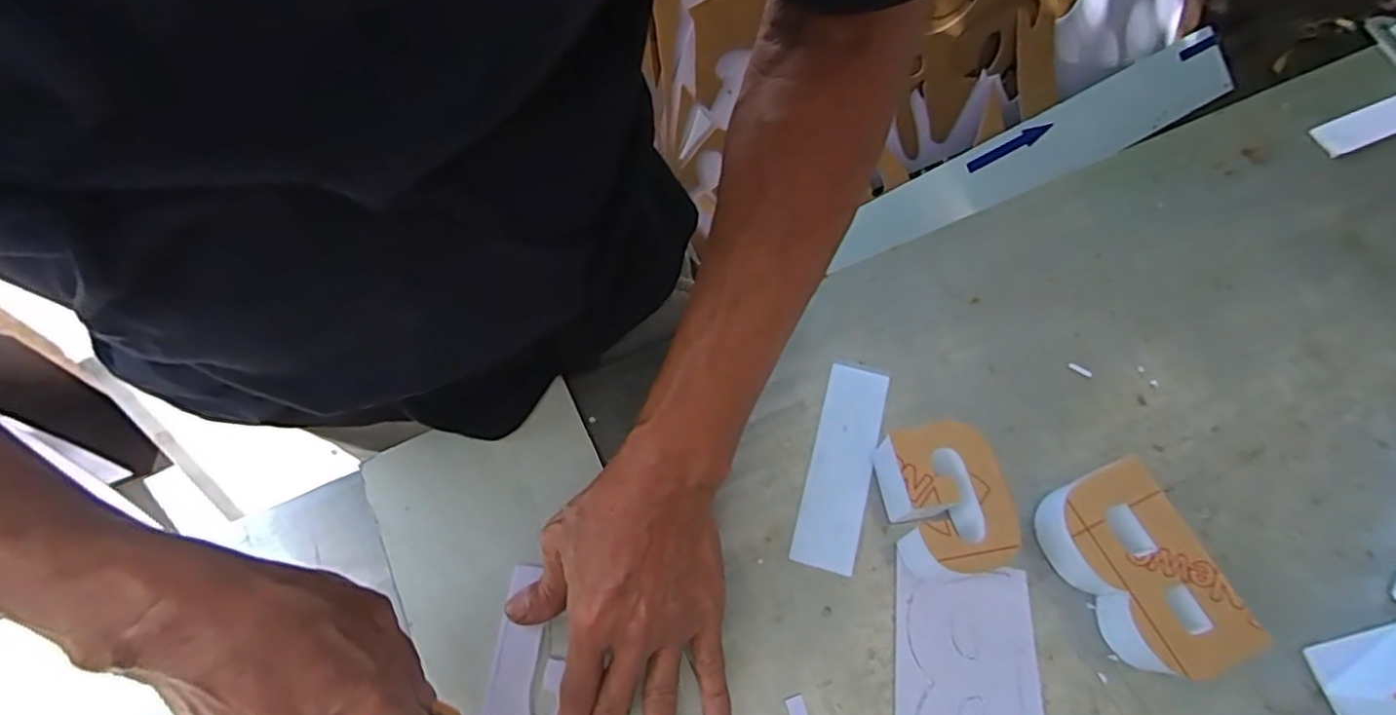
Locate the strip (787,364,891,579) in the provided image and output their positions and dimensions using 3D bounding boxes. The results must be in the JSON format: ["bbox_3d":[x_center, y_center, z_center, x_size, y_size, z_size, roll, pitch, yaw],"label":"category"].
[{"bbox_3d":[0.091,0.067,0.423,0.038,0.004,0.130,15,68,7],"label":"strip"}]

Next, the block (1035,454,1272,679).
[{"bbox_3d":[0.244,0.119,0.373,0.055,0.047,0.107,-25,69,-9],"label":"block"}]

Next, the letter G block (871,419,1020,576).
[{"bbox_3d":[0.144,0.084,0.391,0.055,0.049,0.083,-11,68,-4],"label":"letter G block"}]

